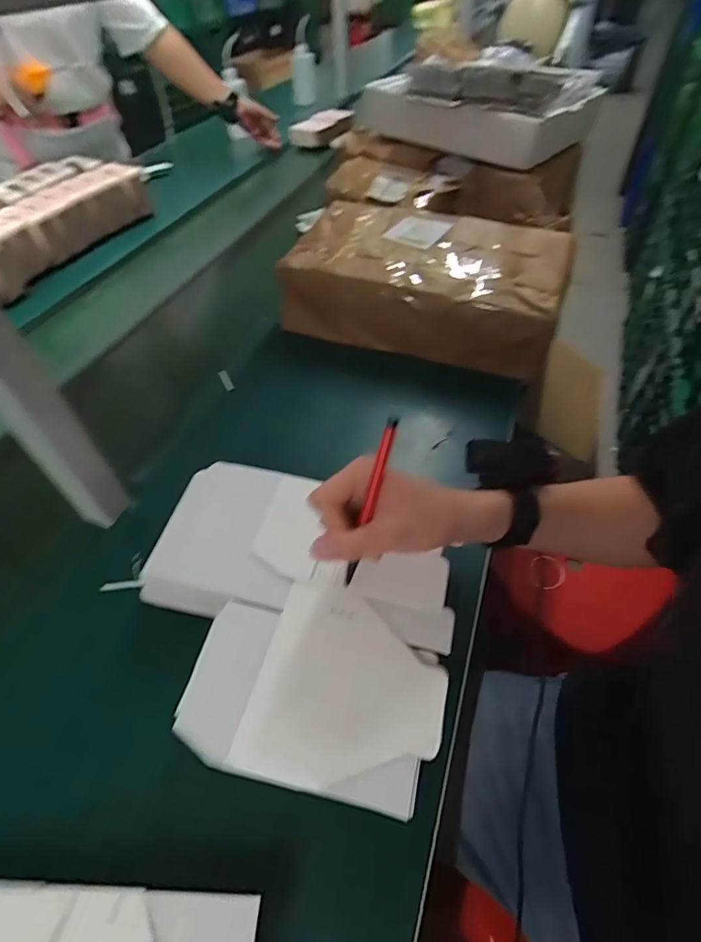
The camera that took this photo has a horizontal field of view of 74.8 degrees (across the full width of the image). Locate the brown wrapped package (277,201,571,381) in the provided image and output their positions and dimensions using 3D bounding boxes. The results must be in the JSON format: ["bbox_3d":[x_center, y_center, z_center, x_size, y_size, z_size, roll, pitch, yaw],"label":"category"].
[{"bbox_3d":[0.115,-0.296,0.719,0.399,0.123,0.224,15,52,16],"label":"brown wrapped package"}]

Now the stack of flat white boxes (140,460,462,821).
[{"bbox_3d":[-0.051,0.115,0.400,0.269,0.031,0.245,10,50,12],"label":"stack of flat white boxes"}]

